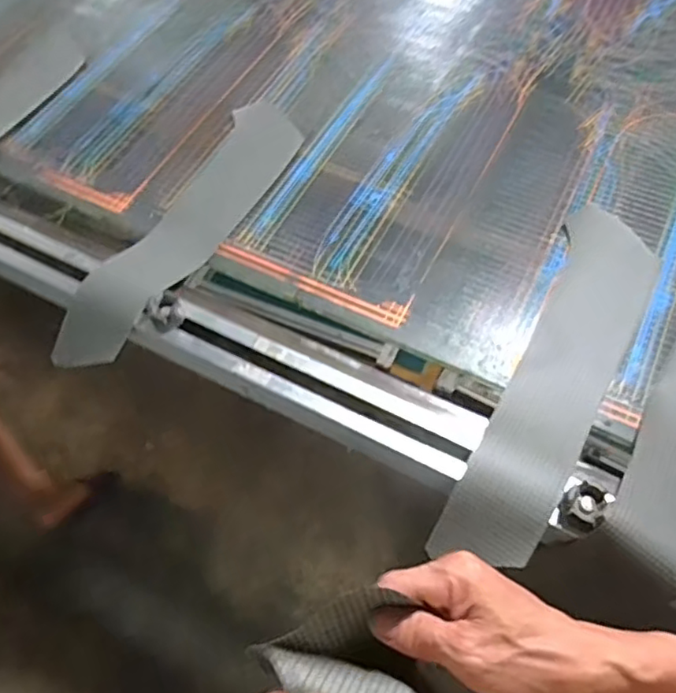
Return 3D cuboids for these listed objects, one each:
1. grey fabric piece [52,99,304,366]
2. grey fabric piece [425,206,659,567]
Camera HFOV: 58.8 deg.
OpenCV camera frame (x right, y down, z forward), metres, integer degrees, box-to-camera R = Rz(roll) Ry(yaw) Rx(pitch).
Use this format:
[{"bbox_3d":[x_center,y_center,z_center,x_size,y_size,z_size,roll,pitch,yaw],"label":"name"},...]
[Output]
[{"bbox_3d":[-0.177,-0.153,0.720,0.097,0.027,0.428,26,65,16],"label":"grey fabric piece"},{"bbox_3d":[0.231,0.022,0.616,0.103,0.024,0.430,25,62,12],"label":"grey fabric piece"}]

